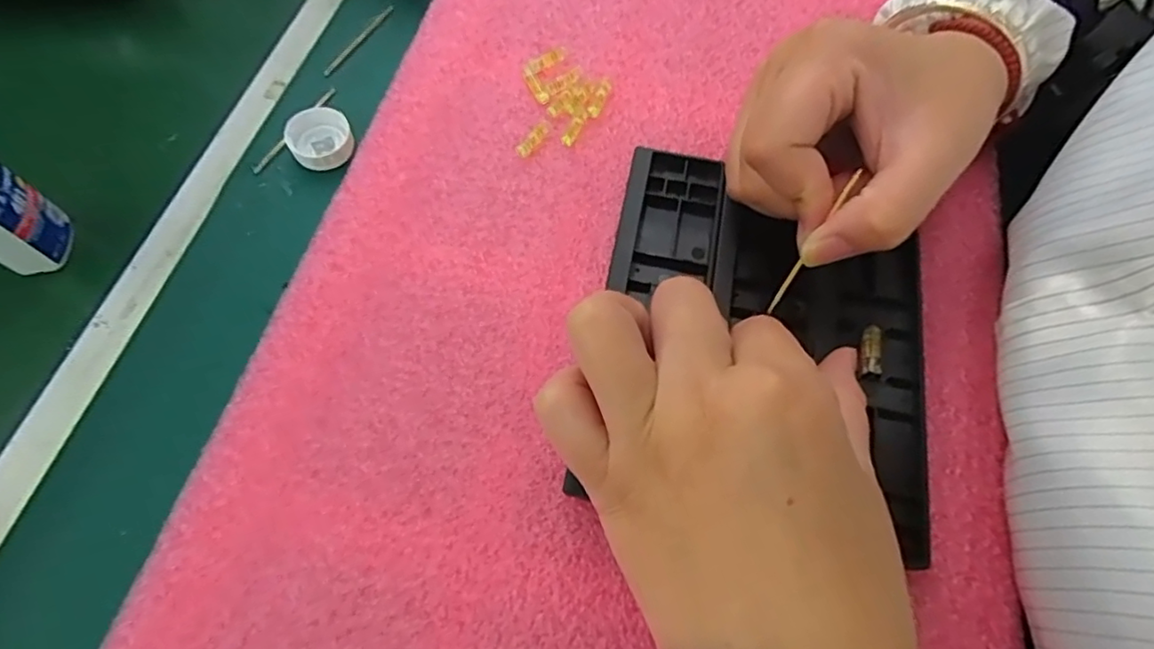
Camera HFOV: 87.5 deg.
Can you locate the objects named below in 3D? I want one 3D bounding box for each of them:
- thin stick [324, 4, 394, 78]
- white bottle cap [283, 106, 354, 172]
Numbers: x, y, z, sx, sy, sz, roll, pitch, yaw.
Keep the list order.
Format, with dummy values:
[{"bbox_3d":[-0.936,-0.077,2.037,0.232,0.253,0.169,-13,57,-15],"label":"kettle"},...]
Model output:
[{"bbox_3d":[-0.122,-0.160,0.336,0.004,0.004,0.060,27,68,12],"label":"thin stick"},{"bbox_3d":[-0.129,-0.094,0.303,0.031,0.011,0.031,-22,67,-10],"label":"white bottle cap"}]

